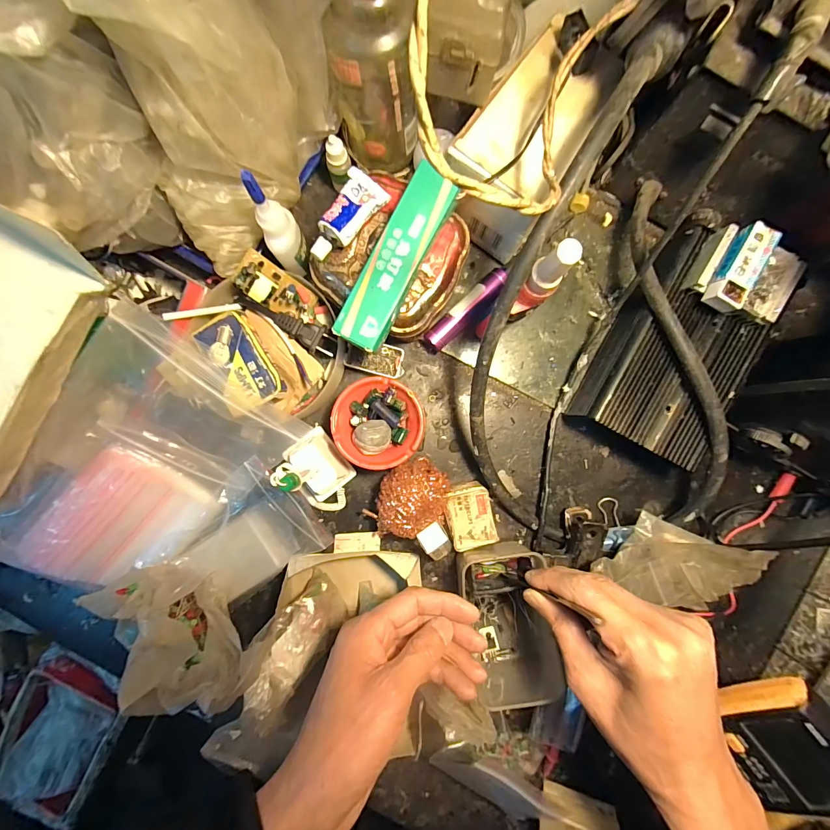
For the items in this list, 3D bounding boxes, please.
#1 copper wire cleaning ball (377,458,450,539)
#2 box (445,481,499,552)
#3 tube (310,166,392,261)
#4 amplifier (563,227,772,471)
[{"bbox_3d":[-0.001,0.073,0.335,0.060,0.051,0.064,0,91,-1],"label":"copper wire cleaning ball"},{"bbox_3d":[0.051,0.093,0.356,0.040,0.026,0.058,-11,92,-1],"label":"box"},{"bbox_3d":[-0.057,-0.156,0.292,0.035,0.016,0.076,41,90,-2],"label":"tube"},{"bbox_3d":[0.222,-0.054,0.323,0.108,0.040,0.176,28,91,-2],"label":"amplifier"}]

